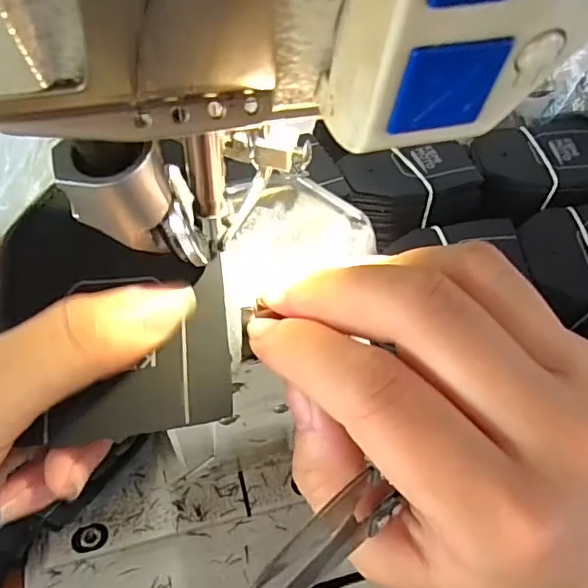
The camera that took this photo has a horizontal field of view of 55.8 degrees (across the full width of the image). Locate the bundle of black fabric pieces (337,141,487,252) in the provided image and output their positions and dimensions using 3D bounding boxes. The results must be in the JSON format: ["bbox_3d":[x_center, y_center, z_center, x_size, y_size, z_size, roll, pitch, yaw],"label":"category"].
[{"bbox_3d":[0.071,-0.066,0.334,0.080,0.032,0.054,-11,54,-11],"label":"bundle of black fabric pieces"}]

